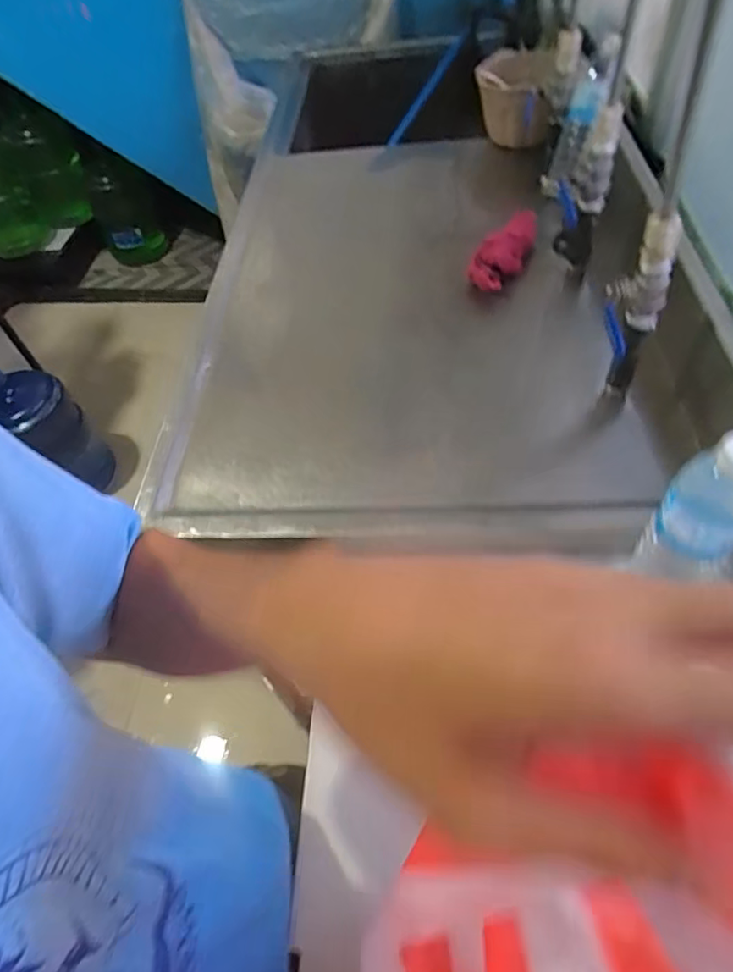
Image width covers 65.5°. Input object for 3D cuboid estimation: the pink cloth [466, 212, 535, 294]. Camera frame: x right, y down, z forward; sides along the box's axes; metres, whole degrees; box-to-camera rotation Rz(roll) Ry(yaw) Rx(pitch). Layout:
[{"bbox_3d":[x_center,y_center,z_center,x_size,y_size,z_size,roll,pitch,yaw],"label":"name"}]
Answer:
[{"bbox_3d":[0.191,-0.331,0.801,0.057,0.045,0.138,26,60,23],"label":"pink cloth"}]

